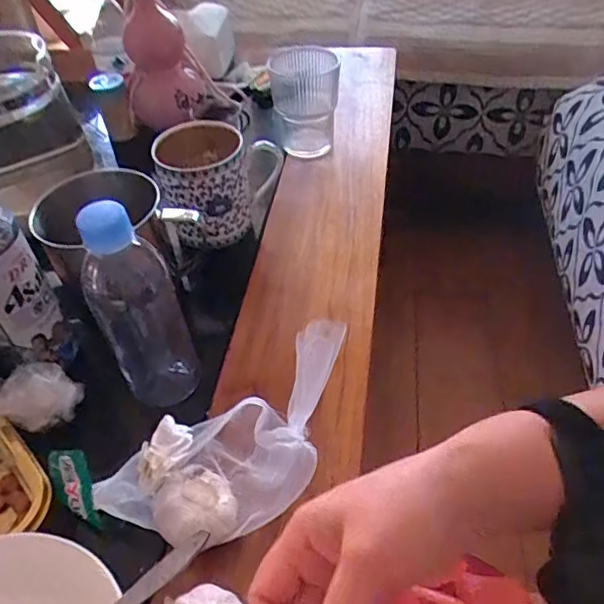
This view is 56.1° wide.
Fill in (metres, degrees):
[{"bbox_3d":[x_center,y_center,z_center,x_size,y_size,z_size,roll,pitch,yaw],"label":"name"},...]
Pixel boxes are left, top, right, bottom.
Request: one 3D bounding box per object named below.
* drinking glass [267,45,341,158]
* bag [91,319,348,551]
[{"bbox_3d":[0.004,-0.253,0.725,0.084,0.117,0.081,3,47,8],"label":"drinking glass"},{"bbox_3d":[-0.030,0.097,0.420,0.099,0.056,0.220,33,58,31],"label":"bag"}]

